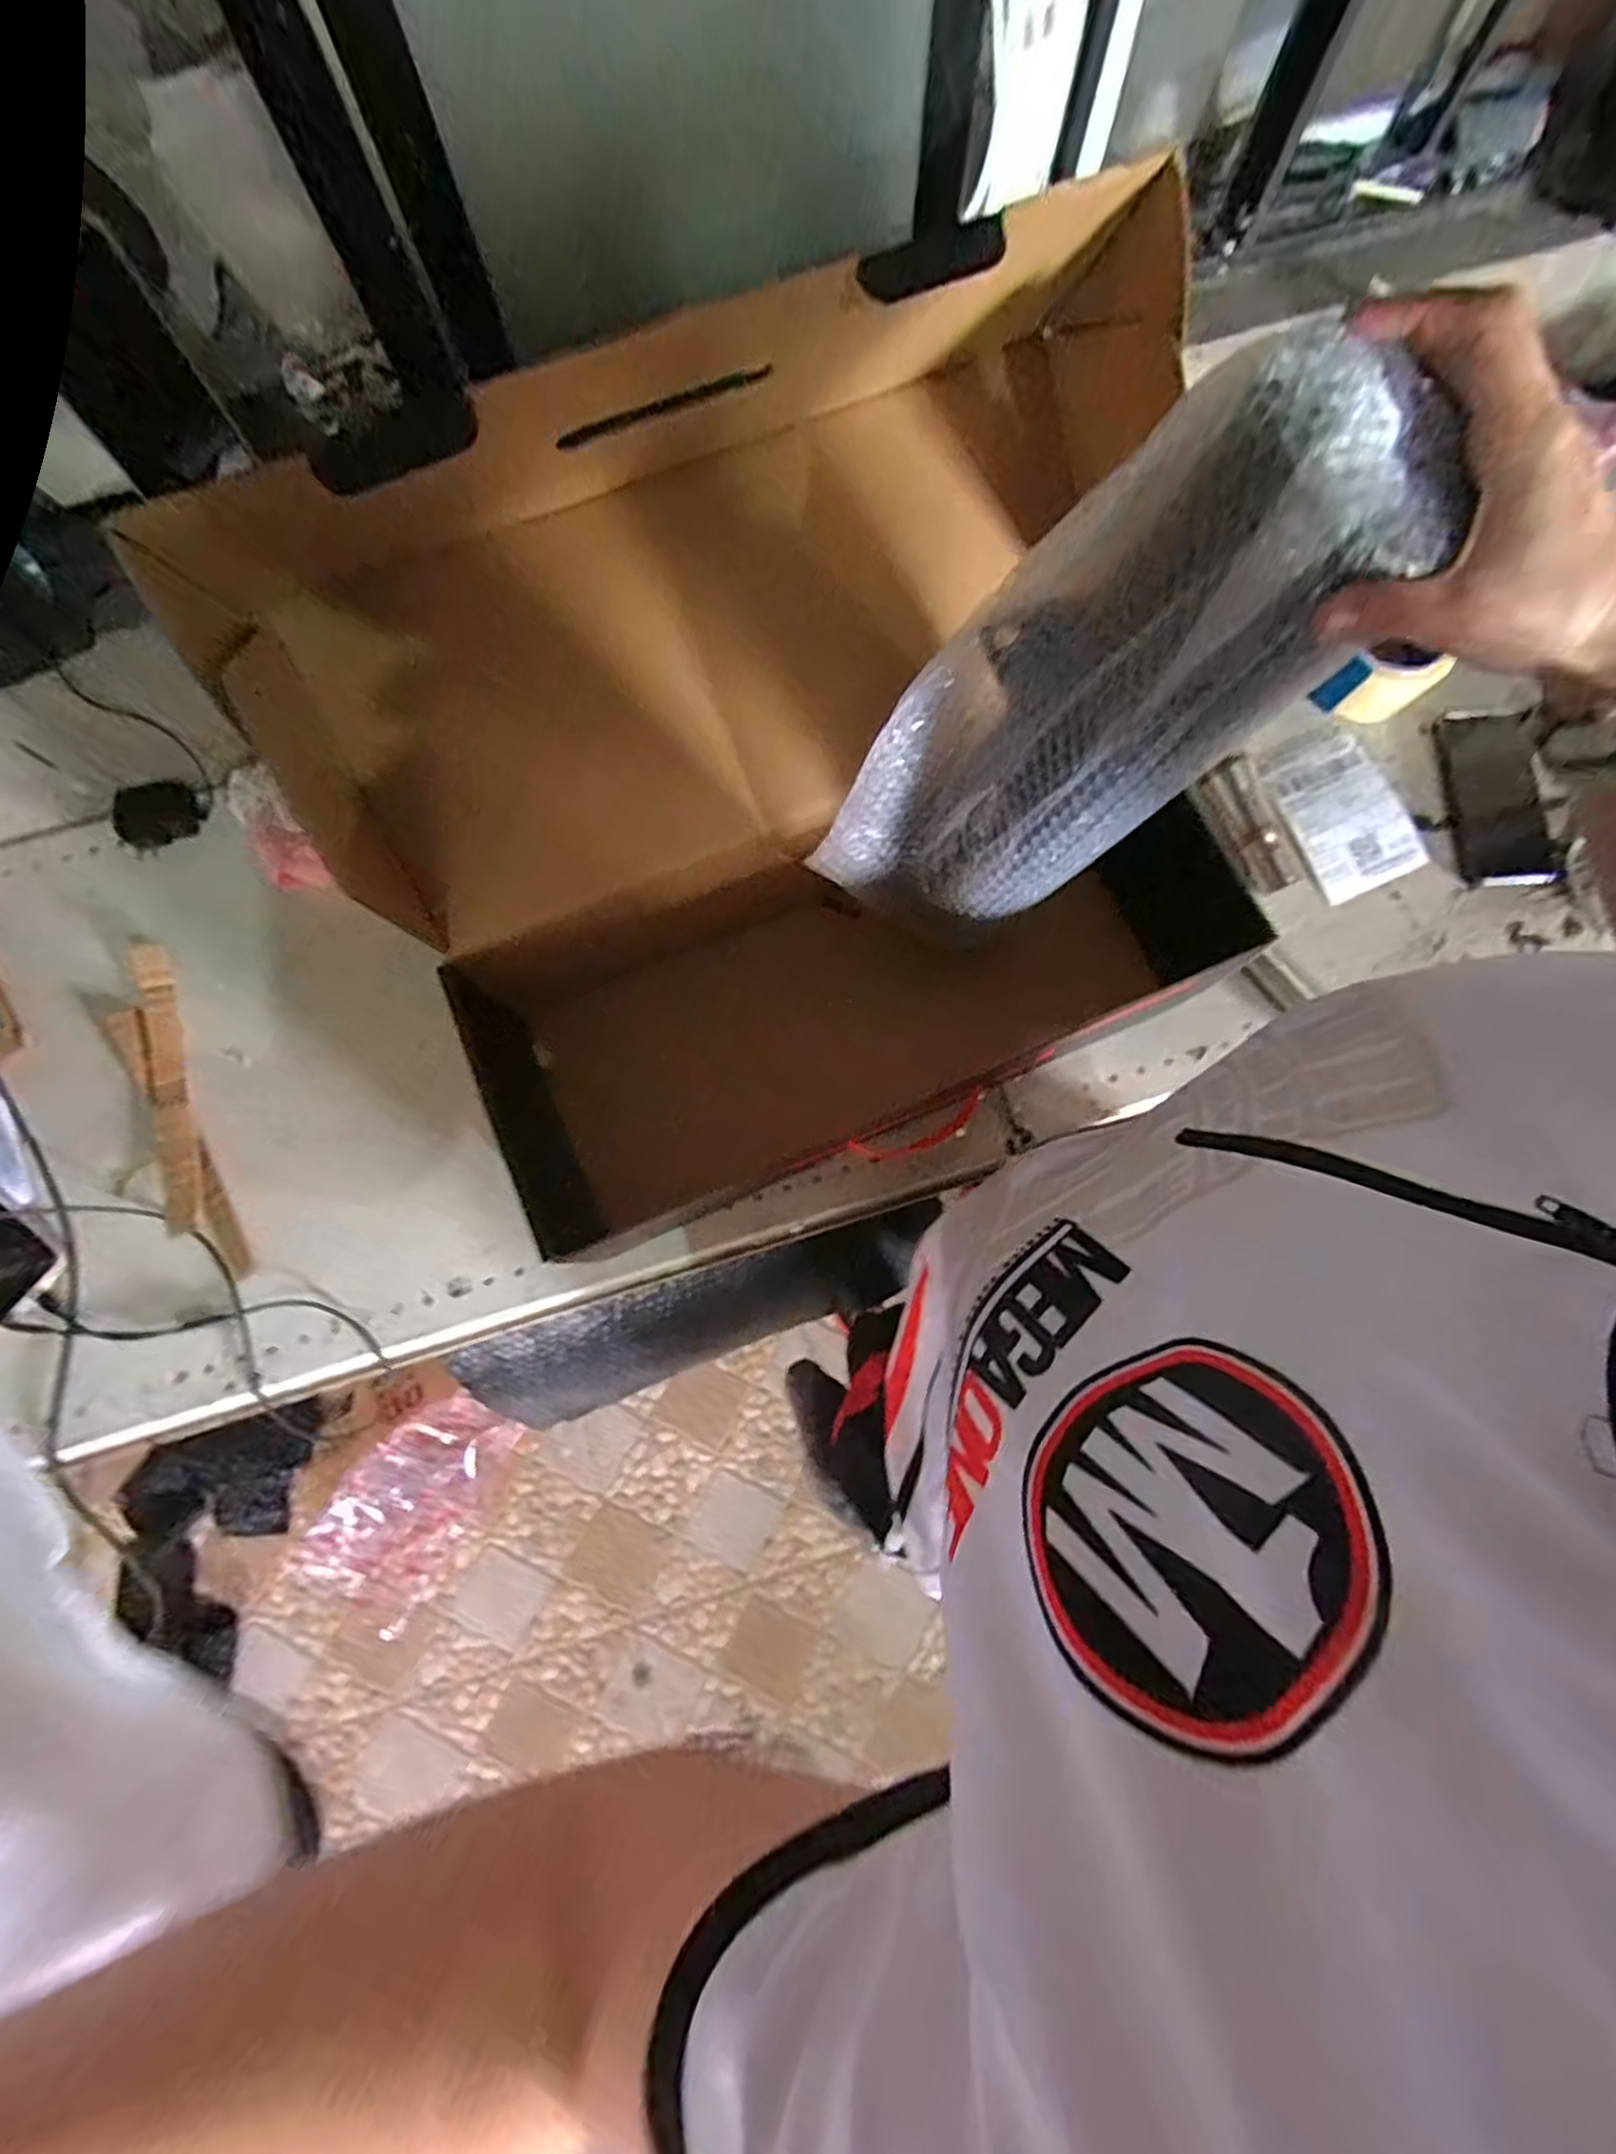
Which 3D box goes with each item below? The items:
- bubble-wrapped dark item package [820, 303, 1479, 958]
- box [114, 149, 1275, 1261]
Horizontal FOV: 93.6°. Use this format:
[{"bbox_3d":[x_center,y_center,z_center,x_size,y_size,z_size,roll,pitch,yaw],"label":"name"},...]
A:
[{"bbox_3d":[0.122,-0.182,0.417,0.118,0.361,0.098,-2,79,-22],"label":"bubble-wrapped dark item package"},{"bbox_3d":[-0.005,-0.189,0.507,0.496,0.327,0.411,-30,81,-5],"label":"box"}]

